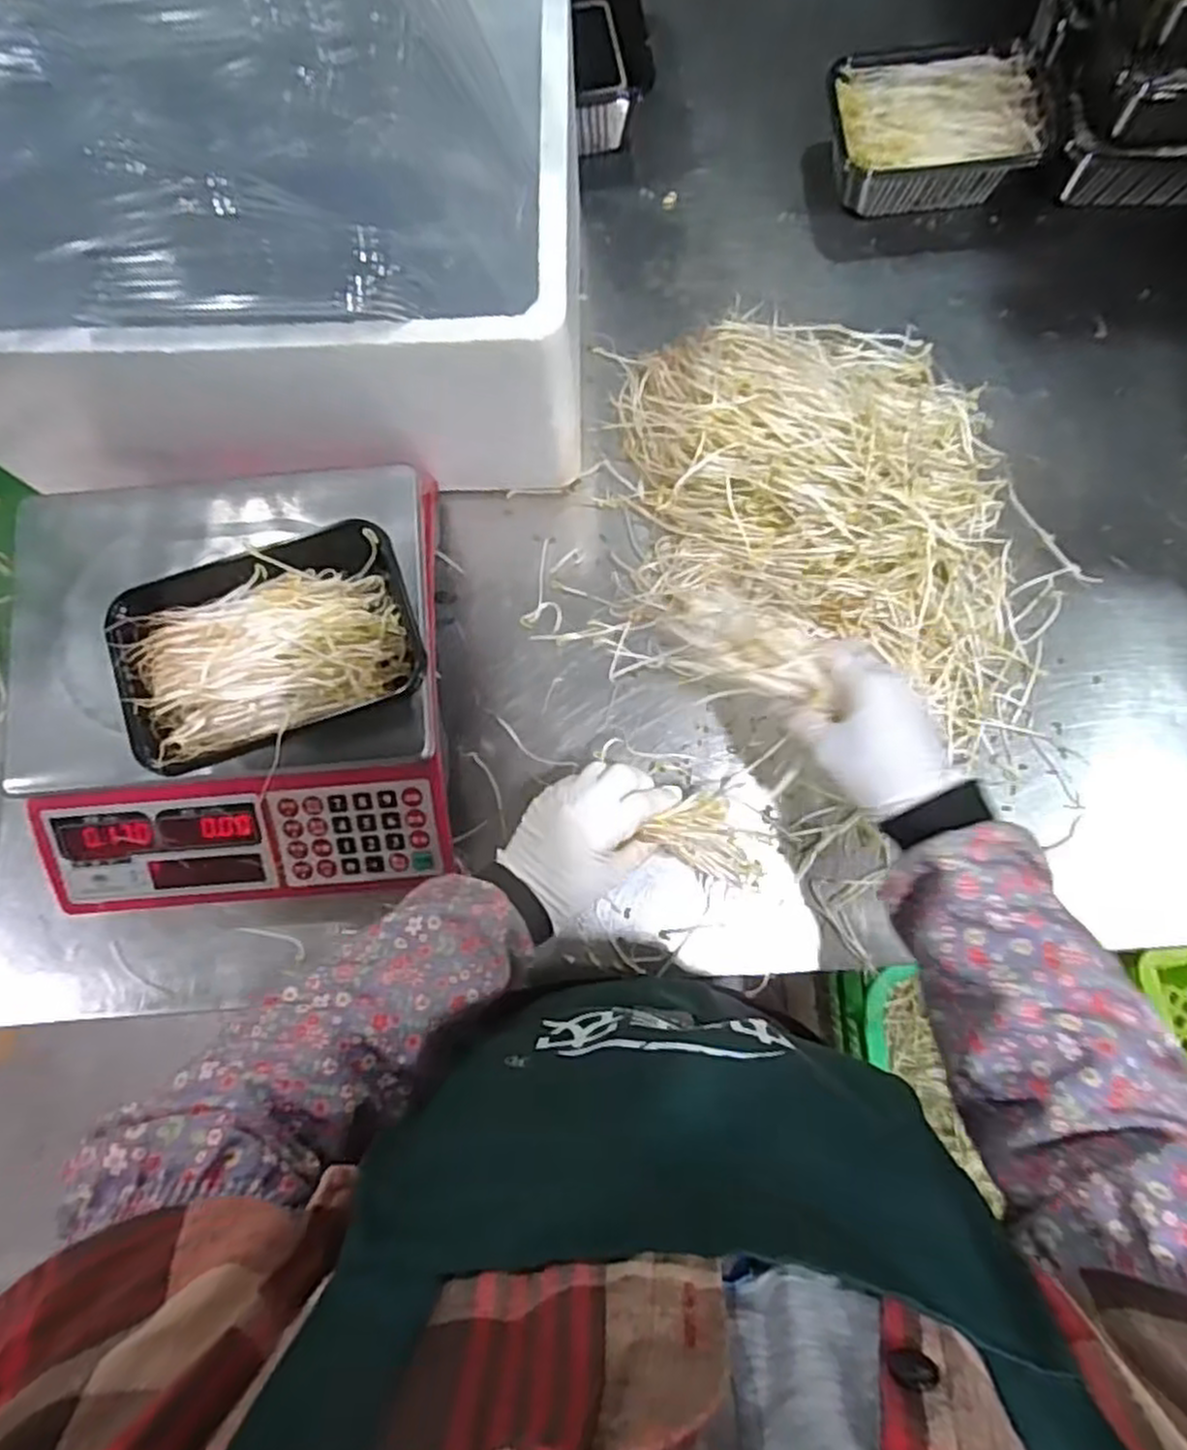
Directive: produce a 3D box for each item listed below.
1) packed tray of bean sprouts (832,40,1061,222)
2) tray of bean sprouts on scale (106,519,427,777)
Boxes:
[{"bbox_3d":[0.297,-0.526,0.674,0.182,0.065,0.121,-3,80,1],"label":"packed tray of bean sprouts"},{"bbox_3d":[-0.203,-0.050,0.485,0.179,0.058,0.128,-19,79,2],"label":"tray of bean sprouts on scale"}]

